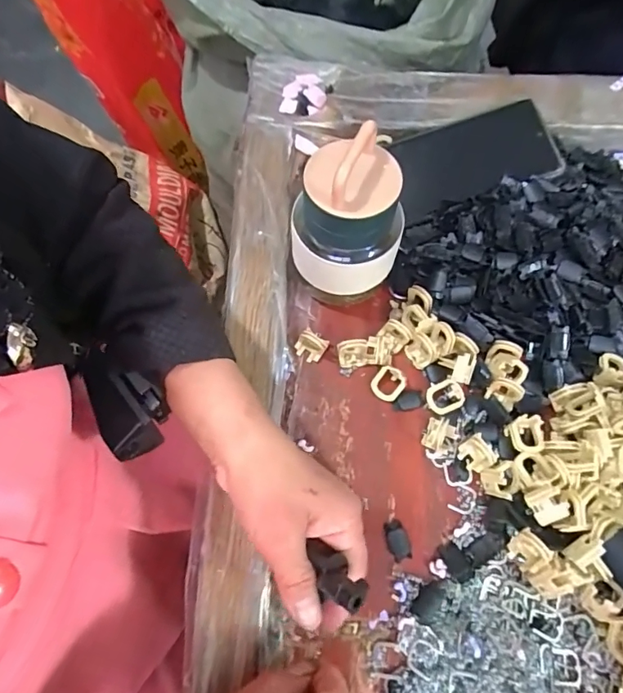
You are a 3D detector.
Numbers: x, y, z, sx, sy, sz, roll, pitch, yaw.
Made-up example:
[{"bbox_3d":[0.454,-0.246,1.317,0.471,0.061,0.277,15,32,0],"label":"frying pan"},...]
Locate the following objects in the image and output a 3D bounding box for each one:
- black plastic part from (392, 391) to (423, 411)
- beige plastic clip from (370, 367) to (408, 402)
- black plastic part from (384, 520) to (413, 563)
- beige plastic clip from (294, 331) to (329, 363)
[{"bbox_3d":[0.071,0.040,0.348,0.023,0.004,0.012,-13,67,-5],"label":"black plastic part"},{"bbox_3d":[0.057,0.027,0.349,0.022,0.008,0.025,31,97,11],"label":"beige plastic clip"},{"bbox_3d":[0.057,0.128,0.312,0.014,0.004,0.024,-18,68,-7],"label":"black plastic part"},{"bbox_3d":[-0.001,-0.001,0.355,0.021,0.023,0.017,24,69,11],"label":"beige plastic clip"}]

